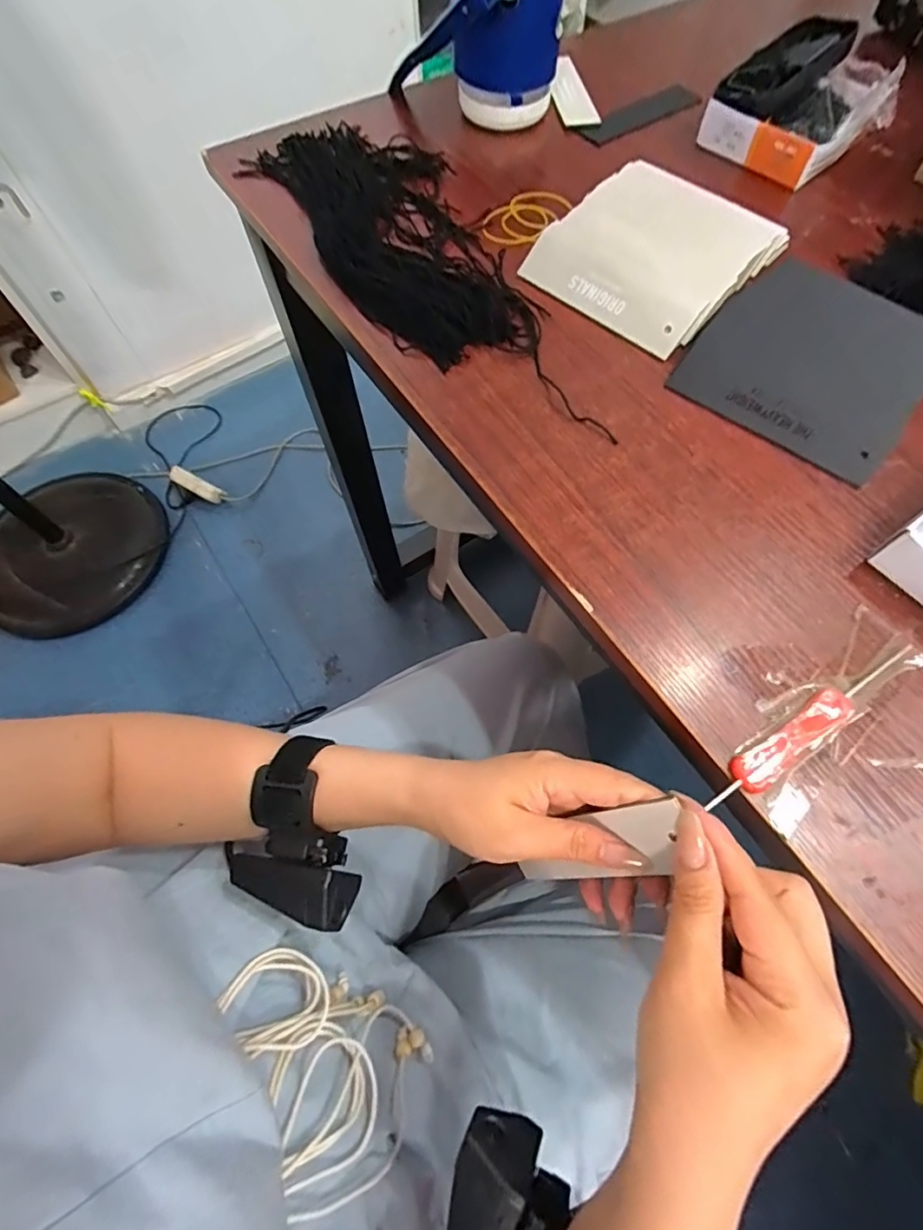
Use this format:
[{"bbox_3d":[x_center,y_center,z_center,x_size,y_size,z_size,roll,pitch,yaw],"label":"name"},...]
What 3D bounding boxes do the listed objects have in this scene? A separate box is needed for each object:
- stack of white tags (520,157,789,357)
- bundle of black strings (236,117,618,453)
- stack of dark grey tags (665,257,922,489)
[{"bbox_3d":[0.132,-0.252,0.377,0.130,0.023,0.140,39,70,18],"label":"stack of white tags"},{"bbox_3d":[-0.028,-0.264,0.385,0.131,0.018,0.369,-32,68,-14],"label":"bundle of black strings"},{"bbox_3d":[0.220,-0.159,0.332,0.127,0.013,0.139,40,76,14],"label":"stack of dark grey tags"}]

